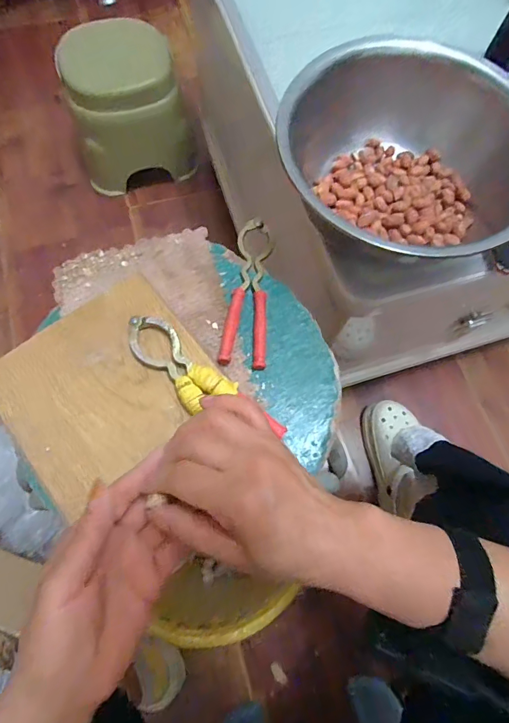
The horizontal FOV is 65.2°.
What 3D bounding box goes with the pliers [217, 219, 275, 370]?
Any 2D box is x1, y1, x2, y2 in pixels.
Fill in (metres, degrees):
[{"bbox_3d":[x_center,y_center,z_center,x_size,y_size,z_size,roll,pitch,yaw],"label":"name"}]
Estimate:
[{"bbox_3d":[-0.005,-0.071,0.377,0.039,0.015,0.160,5,72,0],"label":"pliers"}]

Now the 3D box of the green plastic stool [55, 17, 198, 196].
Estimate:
[{"bbox_3d":[-0.274,-0.541,0.869,0.252,0.239,0.189,-19,73,-8],"label":"green plastic stool"}]

